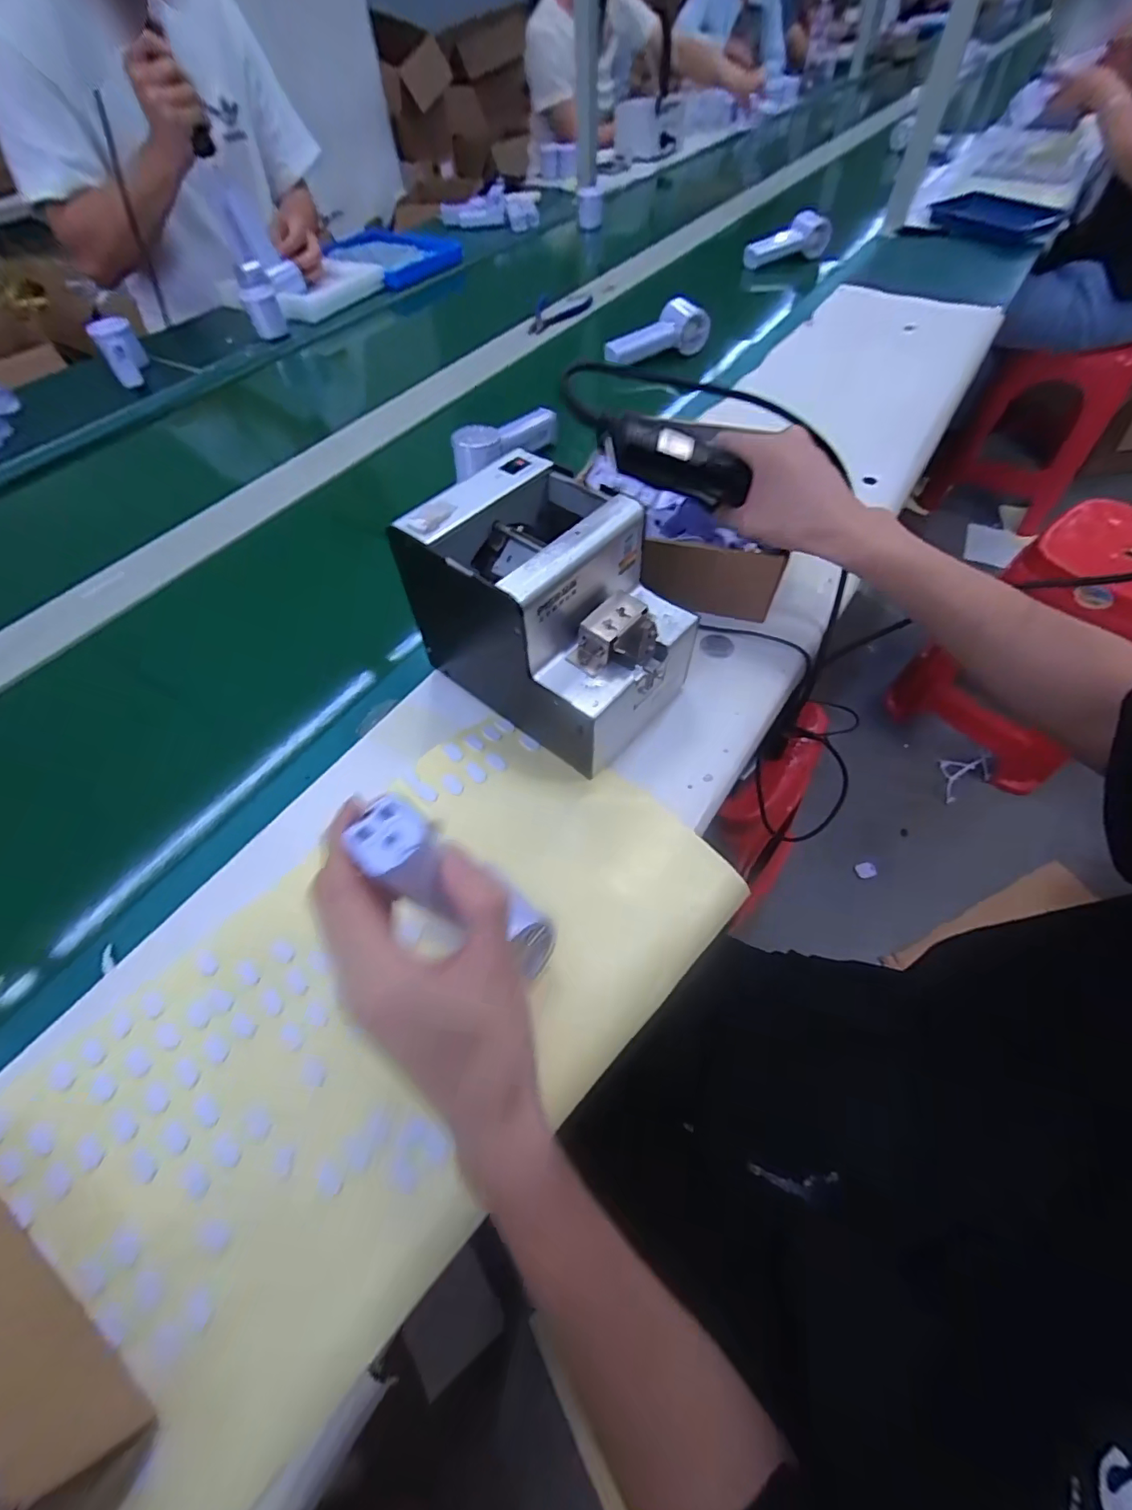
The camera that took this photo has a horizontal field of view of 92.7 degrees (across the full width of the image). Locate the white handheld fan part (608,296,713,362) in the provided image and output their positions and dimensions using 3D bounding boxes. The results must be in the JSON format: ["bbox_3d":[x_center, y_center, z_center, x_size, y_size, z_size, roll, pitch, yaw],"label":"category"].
[{"bbox_3d":[0.131,-0.614,0.786,0.165,0.056,0.033,-18,57,-9],"label":"white handheld fan part"}]

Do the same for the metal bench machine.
[{"bbox_3d":[-0.007,-0.103,0.399,0.169,0.146,0.120,35,65,23],"label":"metal bench machine"}]

